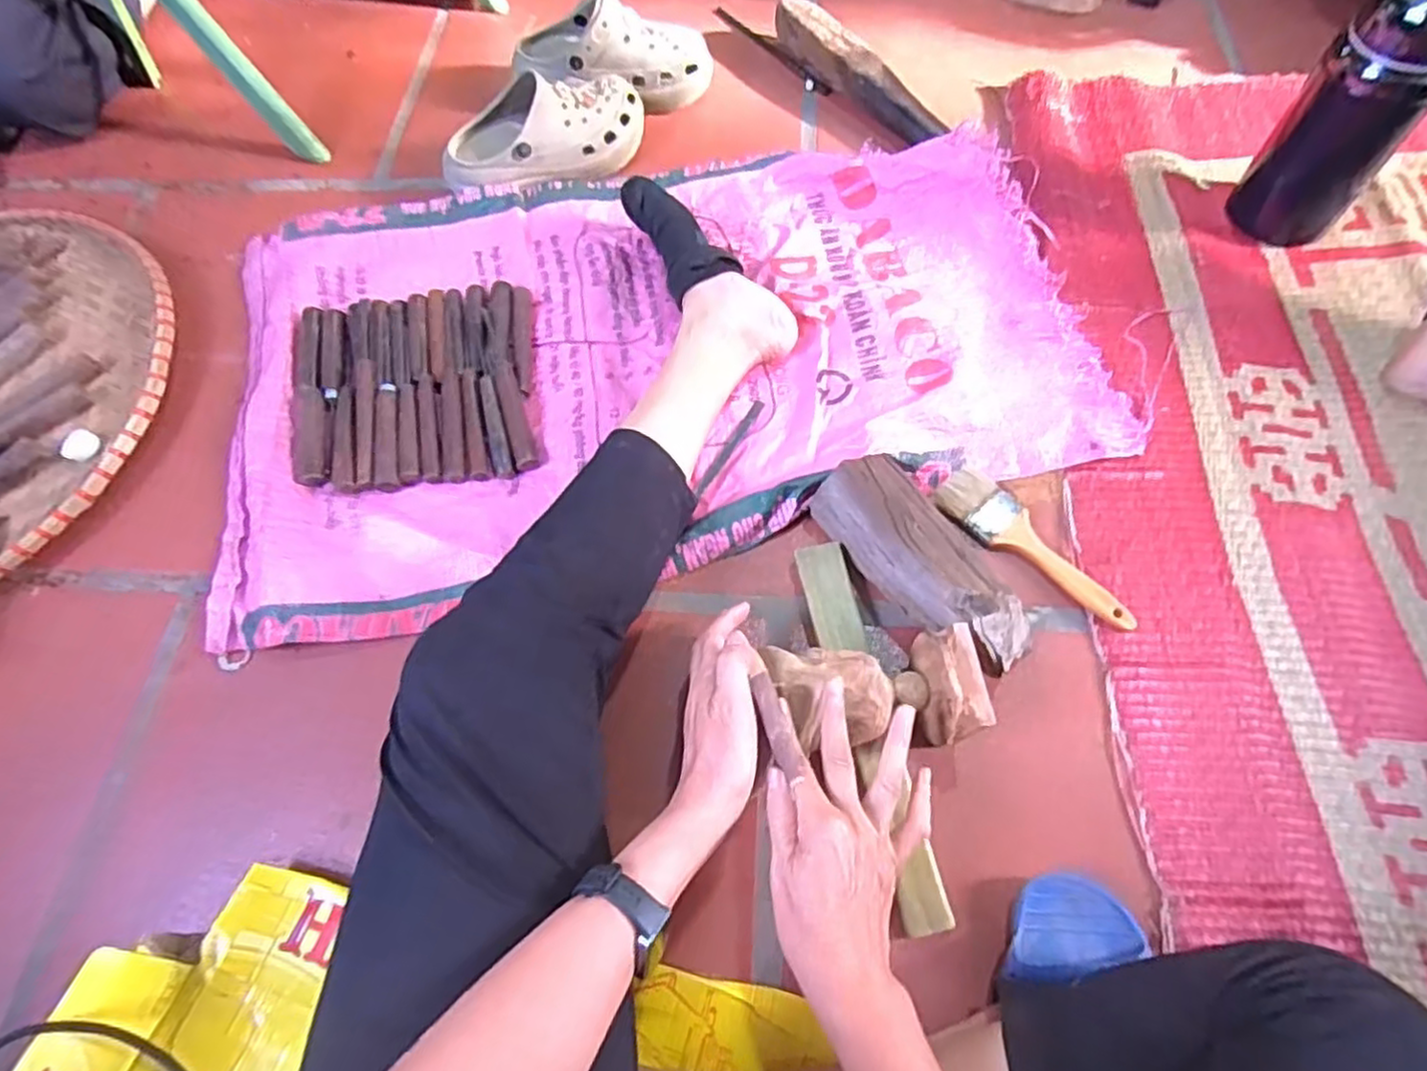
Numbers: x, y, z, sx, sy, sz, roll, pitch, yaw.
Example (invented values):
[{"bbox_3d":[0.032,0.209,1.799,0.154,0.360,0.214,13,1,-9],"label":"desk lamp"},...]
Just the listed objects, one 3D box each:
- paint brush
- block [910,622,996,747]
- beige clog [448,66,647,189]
[{"bbox_3d":[0.267,0.013,0.592,0.047,0.010,0.179,-38,68,-14],"label":"paint brush"},{"bbox_3d":[0.167,0.105,0.501,0.034,0.047,0.075,-5,65,1],"label":"block"},{"bbox_3d":[-0.191,-0.456,0.794,0.228,0.078,0.109,-12,65,-2],"label":"beige clog"}]

